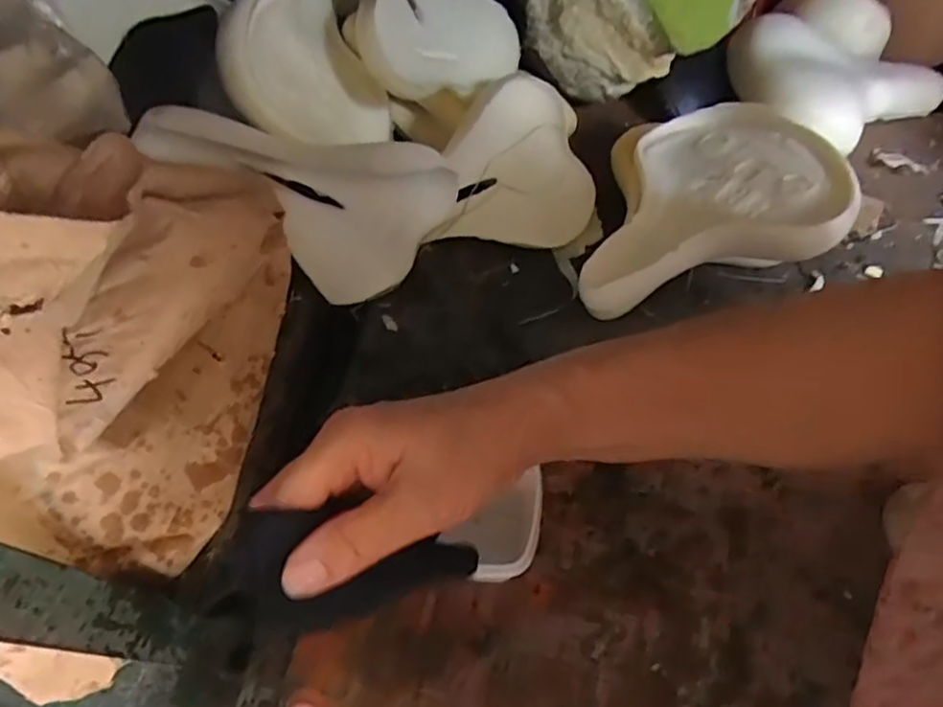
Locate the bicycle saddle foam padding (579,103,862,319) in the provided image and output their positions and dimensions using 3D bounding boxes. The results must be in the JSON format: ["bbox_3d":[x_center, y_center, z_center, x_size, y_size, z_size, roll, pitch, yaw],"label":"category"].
[{"bbox_3d":[0.214,-0.139,0.625,0.234,0.085,0.189,-16,57,16],"label":"bicycle saddle foam padding"}]

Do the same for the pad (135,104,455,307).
[{"bbox_3d":[-0.130,-0.127,0.588,0.230,0.206,0.063,-2,61,2],"label":"pad"}]

